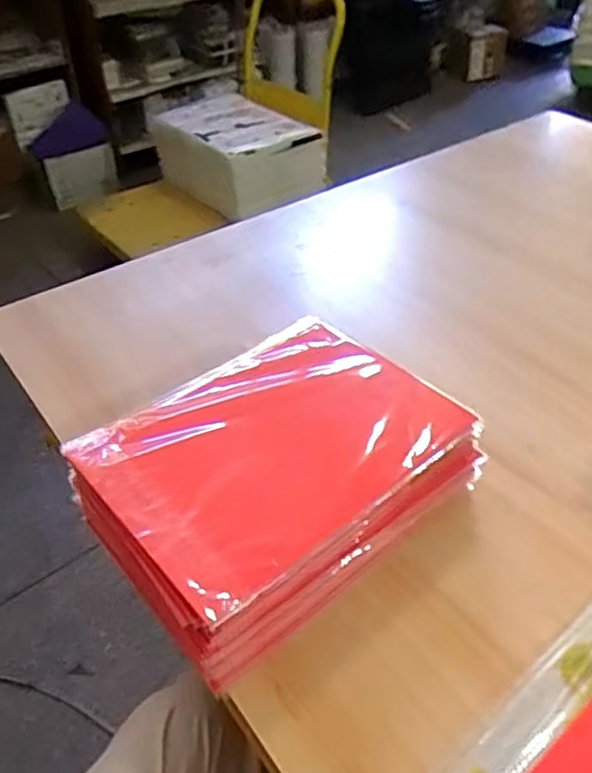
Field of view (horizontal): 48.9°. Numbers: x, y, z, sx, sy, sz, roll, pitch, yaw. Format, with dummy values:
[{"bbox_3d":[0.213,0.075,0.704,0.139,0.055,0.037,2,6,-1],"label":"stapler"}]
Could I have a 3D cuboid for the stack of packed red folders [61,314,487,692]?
[{"bbox_3d":[-0.022,0.073,0.589,0.300,0.086,0.232,-29,48,-28],"label":"stack of packed red folders"}]

